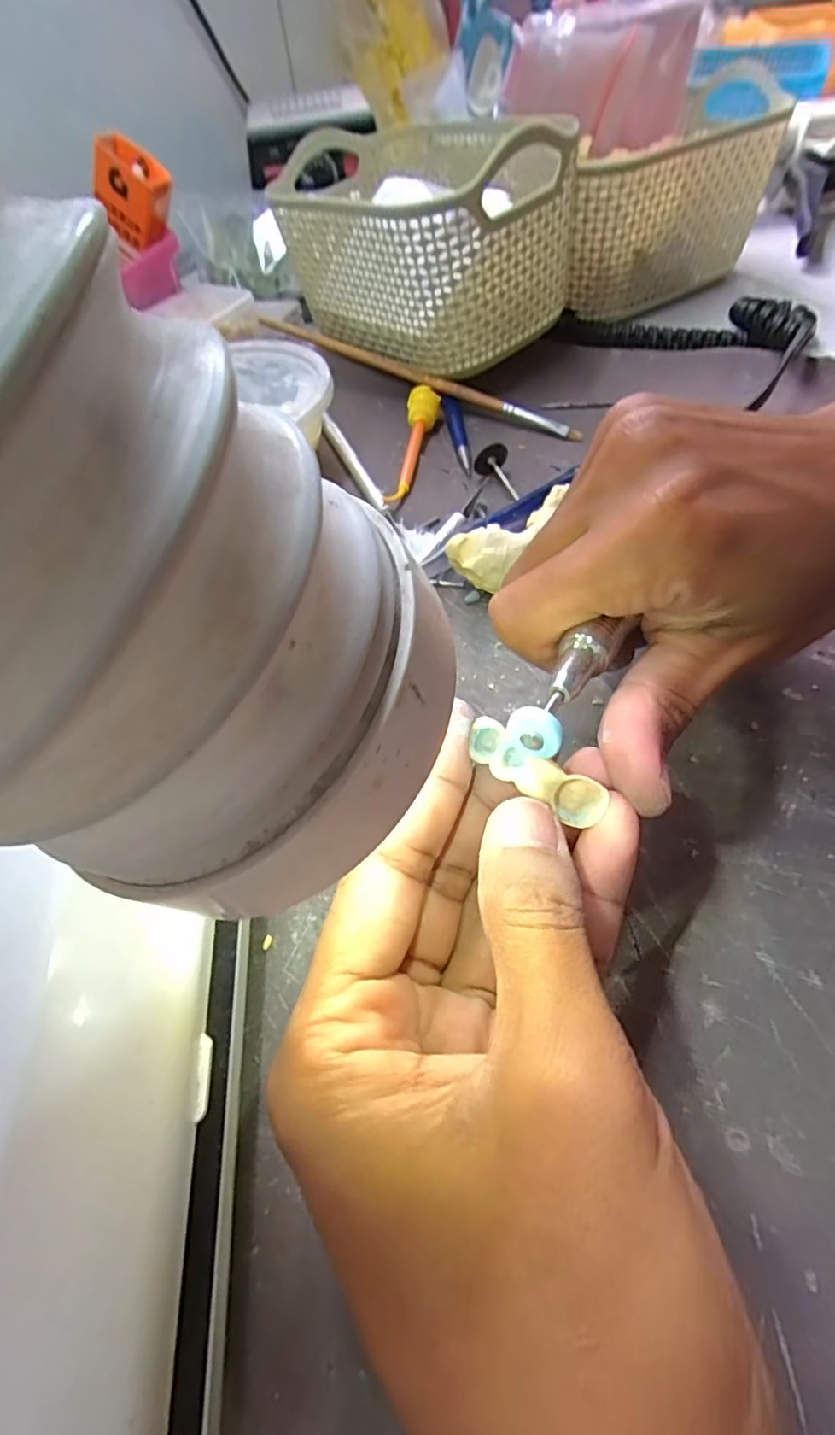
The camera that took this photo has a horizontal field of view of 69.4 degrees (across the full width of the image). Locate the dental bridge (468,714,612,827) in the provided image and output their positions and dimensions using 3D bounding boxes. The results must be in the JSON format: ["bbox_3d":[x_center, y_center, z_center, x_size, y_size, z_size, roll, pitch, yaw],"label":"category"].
[{"bbox_3d":[0.027,0.013,0.140,0.033,0.011,0.011,34,63,14],"label":"dental bridge"}]

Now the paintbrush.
[{"bbox_3d":[-0.005,-0.192,0.337,0.204,0.015,0.007,28,61,19],"label":"paintbrush"}]

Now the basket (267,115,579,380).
[{"bbox_3d":[0.002,-0.261,0.334,0.107,0.097,0.148,-33,58,-18],"label":"basket"}]

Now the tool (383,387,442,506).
[{"bbox_3d":[-0.001,-0.139,0.306,0.017,0.012,0.088,3,55,8],"label":"tool"}]

